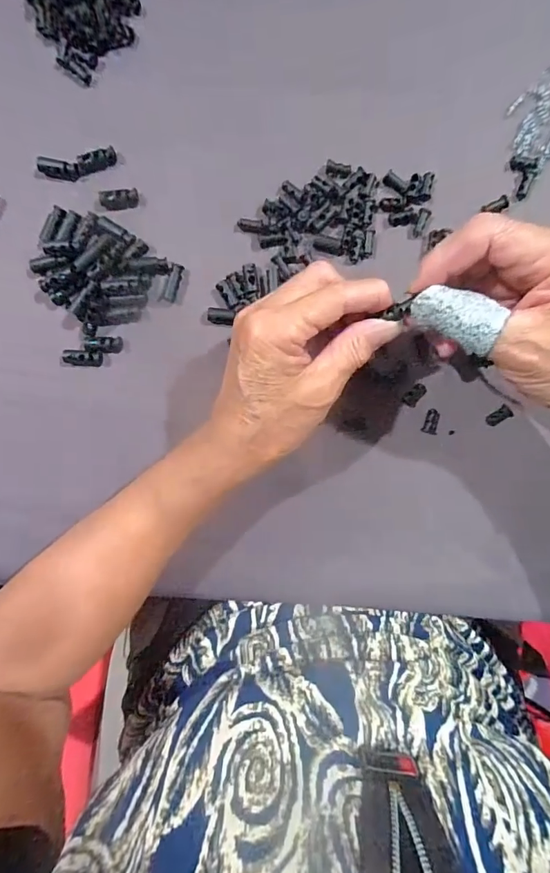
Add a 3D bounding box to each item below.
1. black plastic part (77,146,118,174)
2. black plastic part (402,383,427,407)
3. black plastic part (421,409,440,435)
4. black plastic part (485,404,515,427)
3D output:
[{"bbox_3d":[-0.117,-0.182,0.281,0.025,0.010,0.008,-21,94,1],"label":"black plastic part"},{"bbox_3d":[0.096,-0.029,0.291,0.011,0.004,0.017,35,93,-2],"label":"black plastic part"},{"bbox_3d":[0.108,-0.010,0.292,0.012,0.004,0.017,10,94,-1],"label":"black plastic part"},{"bbox_3d":[0.155,-0.014,0.293,0.018,0.004,0.011,-37,93,2],"label":"black plastic part"}]

